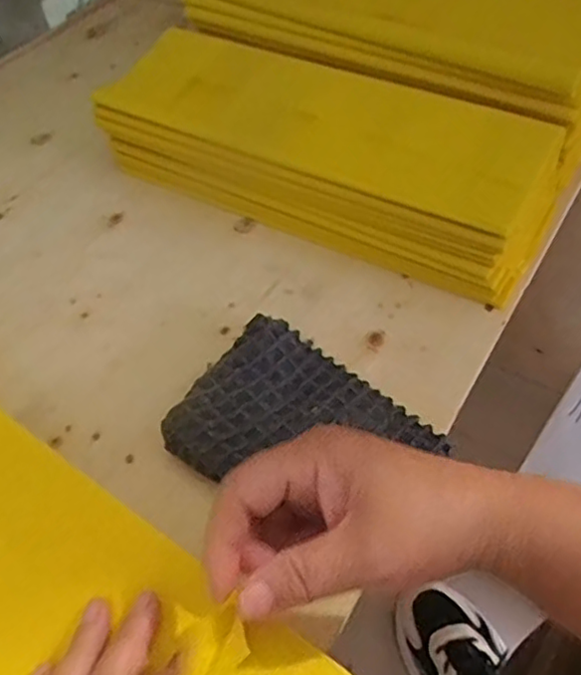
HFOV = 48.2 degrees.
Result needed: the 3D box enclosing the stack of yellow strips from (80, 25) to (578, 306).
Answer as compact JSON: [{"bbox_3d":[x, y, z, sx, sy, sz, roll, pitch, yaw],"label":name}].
[{"bbox_3d":[0.024,-0.156,0.534,0.369,0.085,0.131,23,57,21],"label":"stack of yellow strips"}]

